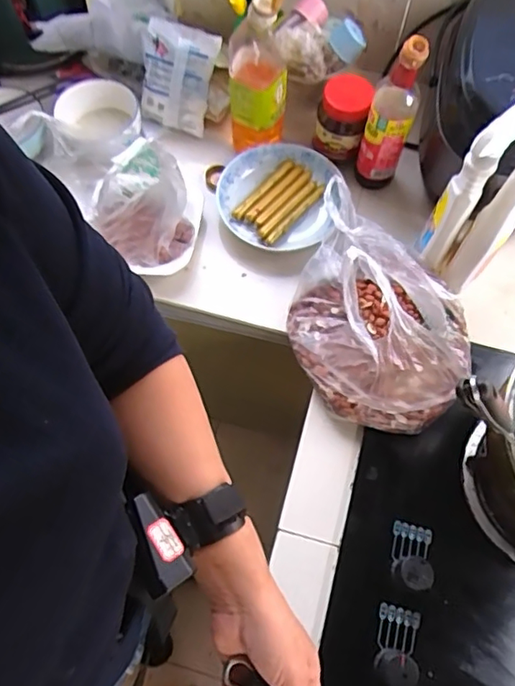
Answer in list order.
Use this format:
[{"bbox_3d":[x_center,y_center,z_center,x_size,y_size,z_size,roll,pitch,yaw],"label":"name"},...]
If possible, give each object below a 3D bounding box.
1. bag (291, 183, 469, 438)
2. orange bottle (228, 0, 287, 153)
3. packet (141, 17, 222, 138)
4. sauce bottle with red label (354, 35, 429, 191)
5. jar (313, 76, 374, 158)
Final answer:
[{"bbox_3d":[0.163,-0.052,0.700,0.231,0.158,0.289,18,67,7],"label":"bag"},{"bbox_3d":[0.001,-0.382,0.778,0.082,0.225,0.079,3,66,1],"label":"orange bottle"},{"bbox_3d":[-0.125,-0.405,0.843,0.109,0.146,0.025,16,33,-3],"label":"packet"},{"bbox_3d":[0.182,-0.308,0.760,0.060,0.232,0.057,18,67,7],"label":"sauce bottle with red label"},{"bbox_3d":[0.129,-0.343,0.822,0.072,0.094,0.071,0,66,-1],"label":"jar"}]

